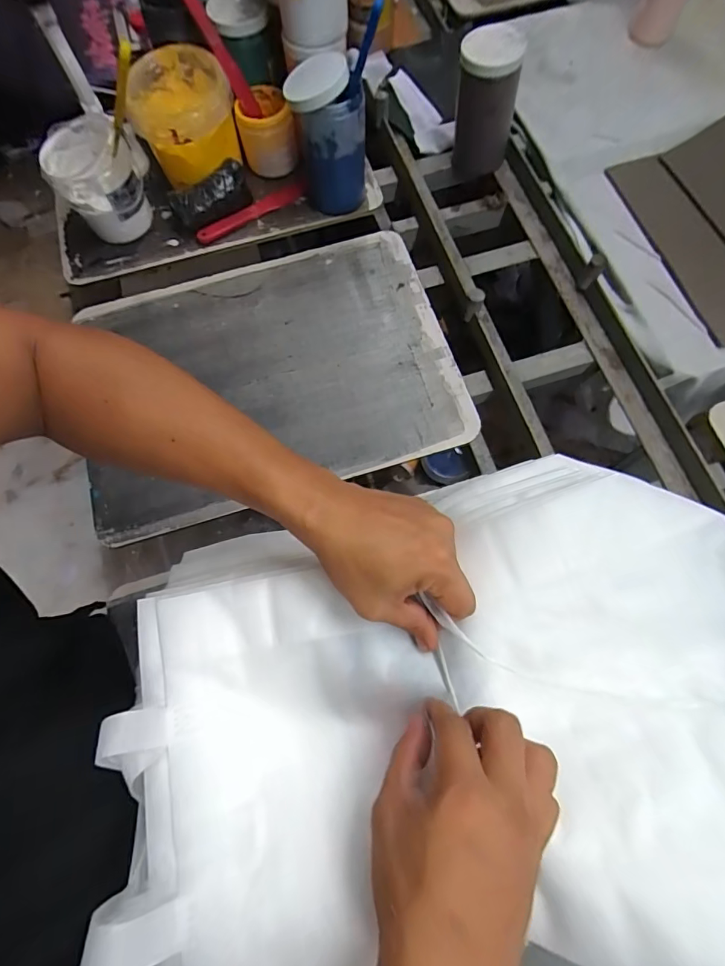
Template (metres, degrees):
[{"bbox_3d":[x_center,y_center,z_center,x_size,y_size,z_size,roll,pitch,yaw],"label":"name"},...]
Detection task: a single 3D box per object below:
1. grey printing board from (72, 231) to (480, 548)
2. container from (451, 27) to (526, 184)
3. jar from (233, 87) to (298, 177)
[{"bbox_3d":[-0.144,-0.171,0.668,0.547,0.015,0.403,-16,72,-5],"label":"grey printing board"},{"bbox_3d":[0.205,-0.631,0.724,0.099,0.166,0.099,0,72,1],"label":"container"},{"bbox_3d":[-0.162,-0.598,0.746,0.093,0.091,0.104,-8,72,-2],"label":"jar"}]

